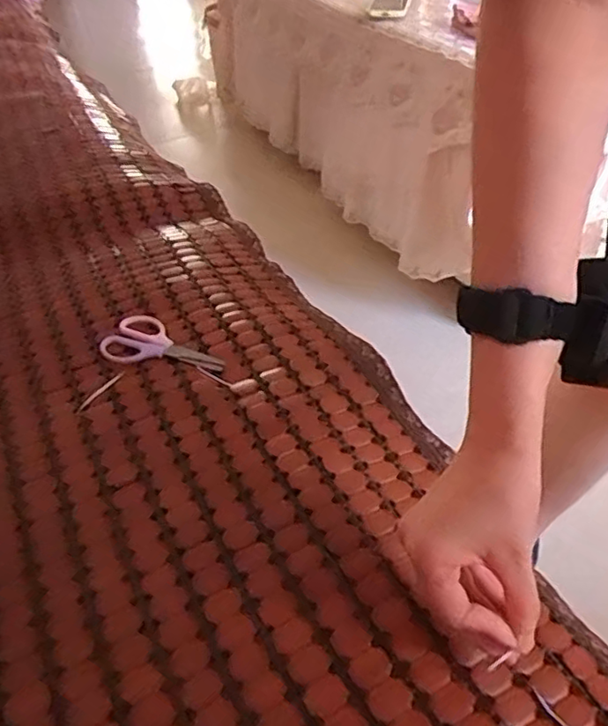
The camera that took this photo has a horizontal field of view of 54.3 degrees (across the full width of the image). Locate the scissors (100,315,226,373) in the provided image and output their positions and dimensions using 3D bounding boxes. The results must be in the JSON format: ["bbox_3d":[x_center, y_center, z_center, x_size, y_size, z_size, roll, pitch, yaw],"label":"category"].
[{"bbox_3d":[-0.124,-0.018,0.542,0.116,0.006,0.064,11,45,15],"label":"scissors"}]

